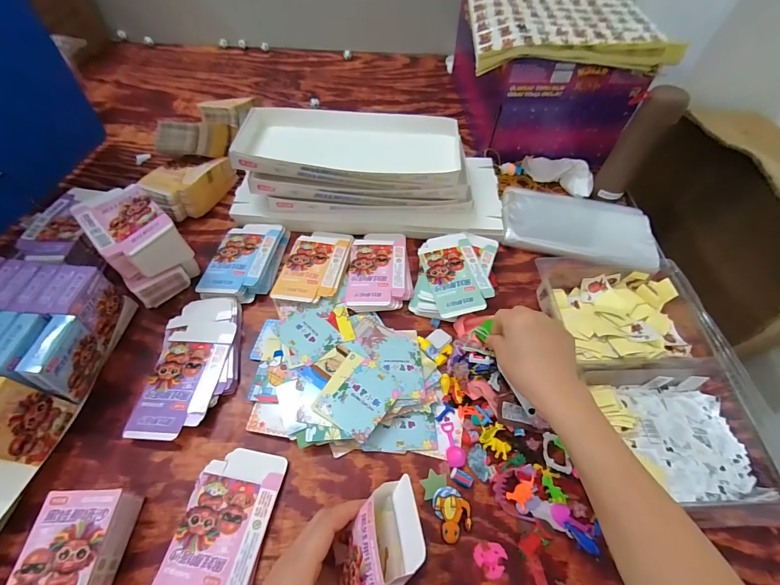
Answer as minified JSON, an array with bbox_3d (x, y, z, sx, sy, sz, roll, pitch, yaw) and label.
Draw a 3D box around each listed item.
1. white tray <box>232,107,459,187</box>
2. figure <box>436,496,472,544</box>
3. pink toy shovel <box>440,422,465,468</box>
[{"bbox_3d":[-0.061,-0.242,0.558,0.339,0.033,0.172,6,56,1],"label":"white tray"},{"bbox_3d":[0.068,0.235,0.361,0.032,0.010,0.039,-6,56,-7],"label":"figure"},{"bbox_3d":[0.073,0.175,0.402,0.020,0.006,0.049,-6,56,-7],"label":"pink toy shovel"}]

